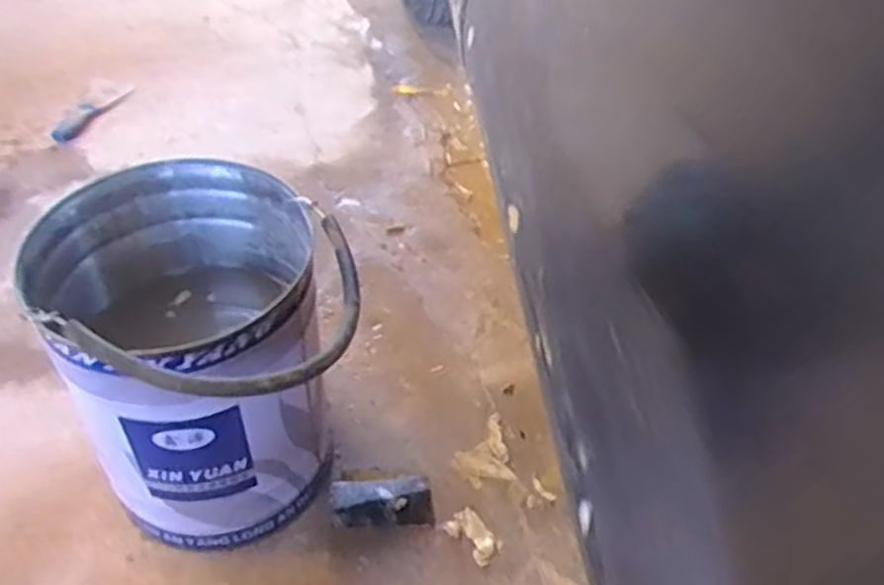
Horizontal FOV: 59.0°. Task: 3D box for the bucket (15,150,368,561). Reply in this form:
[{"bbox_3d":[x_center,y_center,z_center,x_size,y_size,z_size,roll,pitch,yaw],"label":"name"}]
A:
[{"bbox_3d":[-0.235,0.096,0.811,0.254,0.376,0.344,-18,49,-22],"label":"bucket"}]

